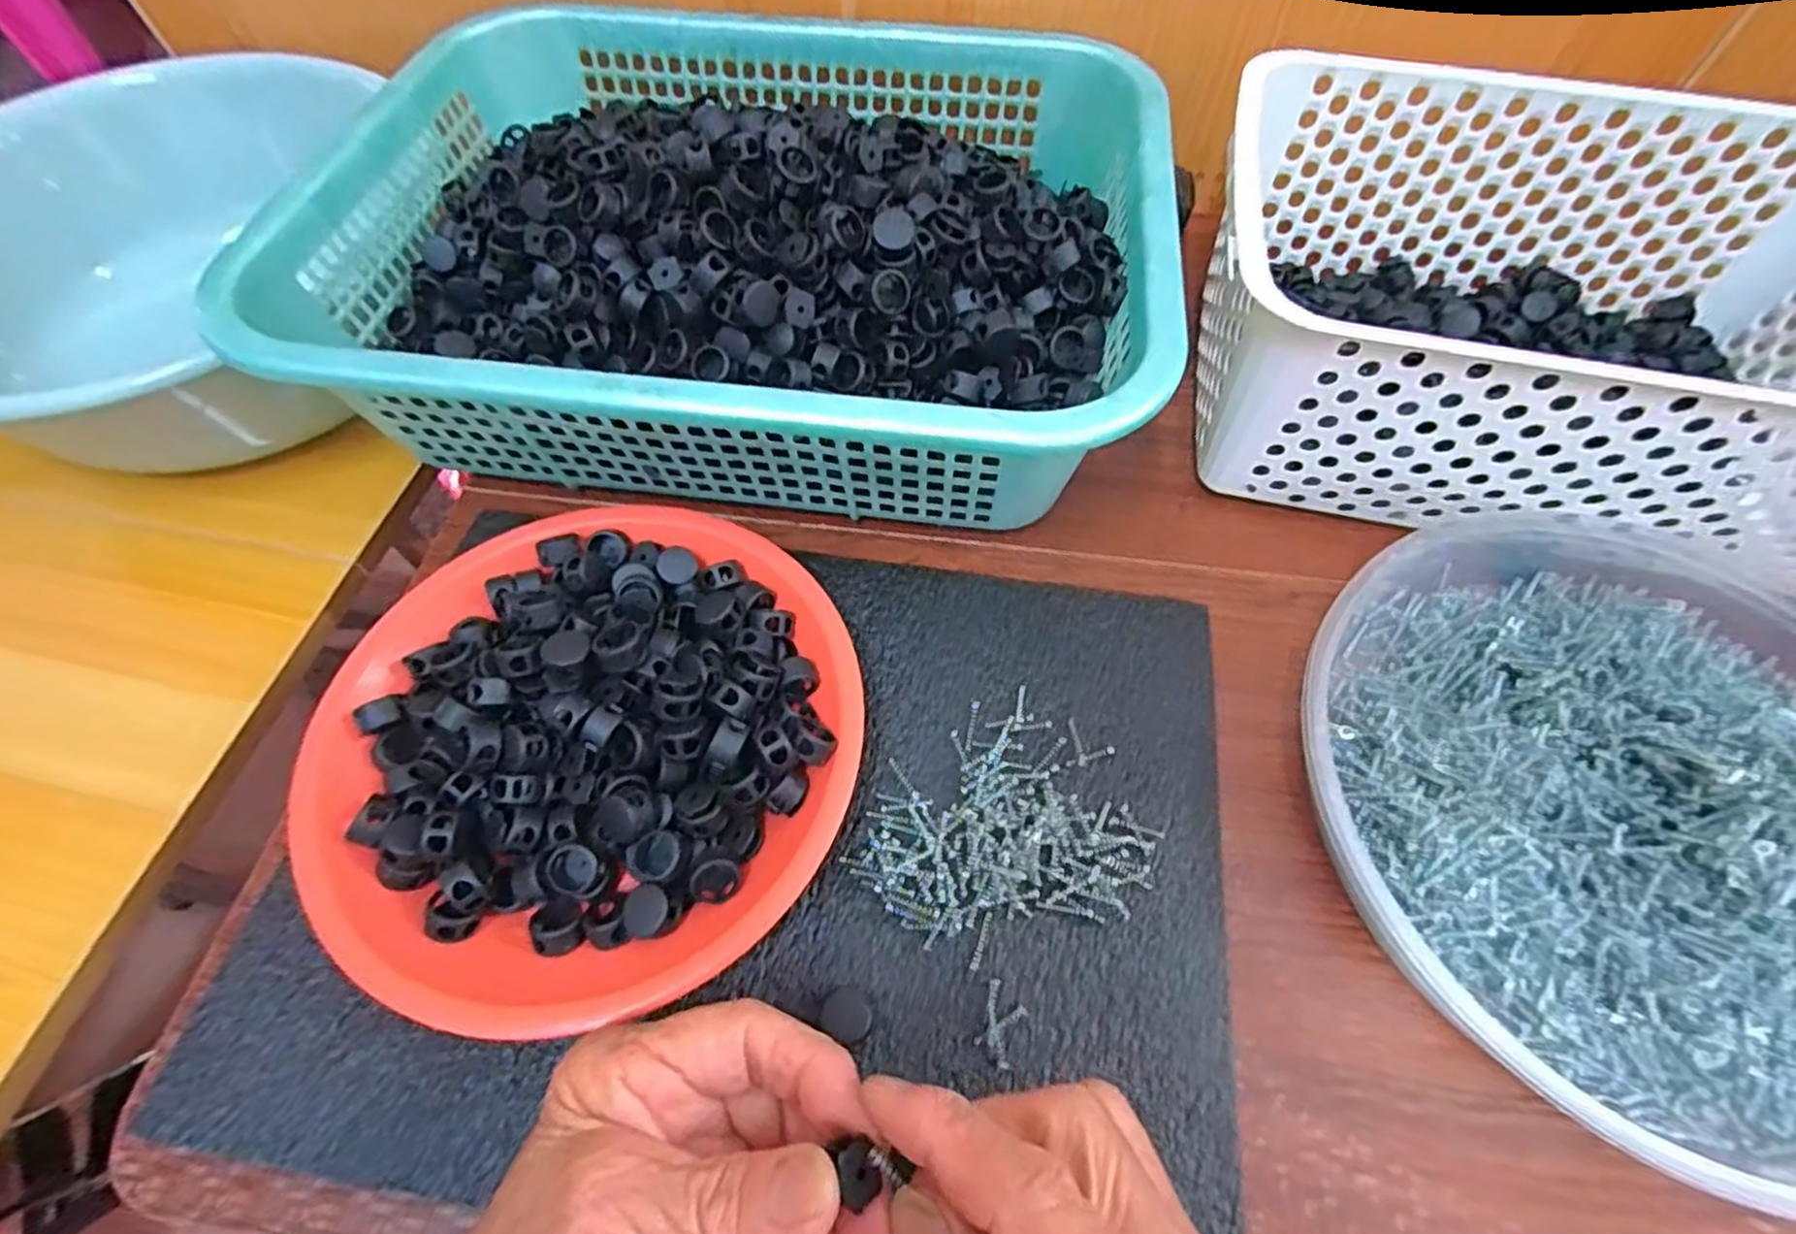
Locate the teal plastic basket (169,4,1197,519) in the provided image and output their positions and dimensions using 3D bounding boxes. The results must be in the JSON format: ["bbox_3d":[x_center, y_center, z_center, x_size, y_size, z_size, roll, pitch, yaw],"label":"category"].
[{"bbox_3d":[-0.072,-0.188,0.370,0.381,0.091,0.288,6,61,4],"label":"teal plastic basket"}]

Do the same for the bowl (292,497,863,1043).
[{"bbox_3d":[-0.113,0.036,0.277,0.186,0.041,0.199,0,61,1],"label":"bowl"}]

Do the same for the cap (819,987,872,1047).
[{"bbox_3d":[-0.016,0.130,0.247,0.015,0.010,0.015,0,61,1],"label":"cap"}]

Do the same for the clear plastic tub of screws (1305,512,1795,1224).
[{"bbox_3d":[0.271,0.063,0.275,0.223,0.046,0.228,0,61,1],"label":"clear plastic tub of screws"}]

